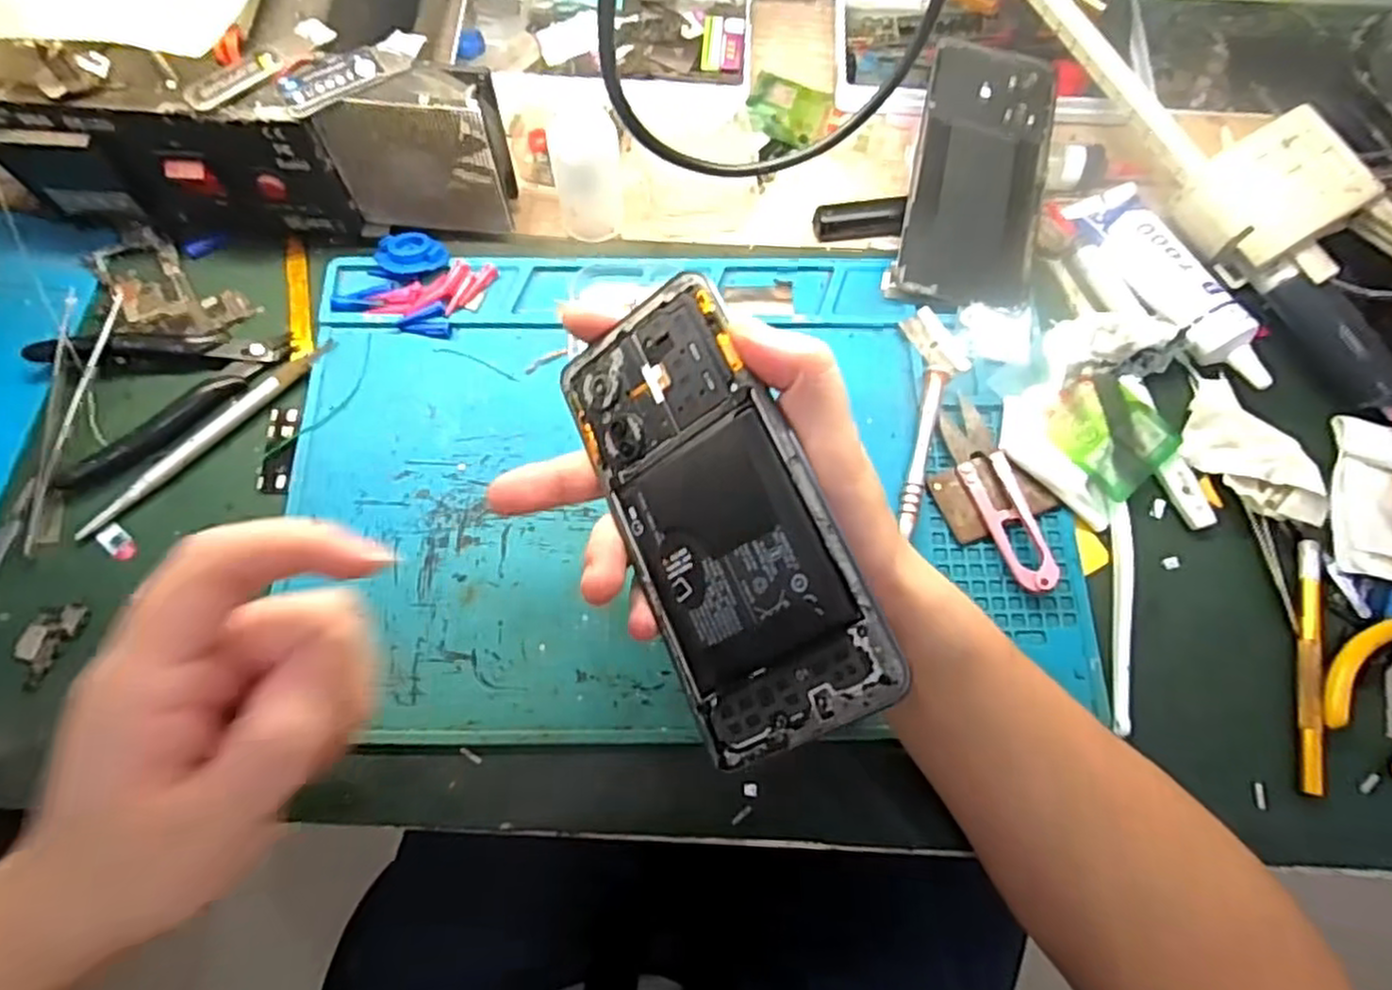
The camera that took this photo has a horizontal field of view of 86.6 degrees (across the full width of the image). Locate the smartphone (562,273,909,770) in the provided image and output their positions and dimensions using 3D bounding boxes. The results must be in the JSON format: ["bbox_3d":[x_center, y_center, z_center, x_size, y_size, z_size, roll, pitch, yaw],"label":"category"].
[{"bbox_3d":[0.004,0.005,0.247,0.069,0.004,0.156,-32,71,24],"label":"smartphone"}]

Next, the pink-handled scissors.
[{"bbox_3d":[0.145,-0.001,0.355,0.022,0.014,0.098,-16,74,-6],"label":"pink-handled scissors"}]

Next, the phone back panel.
[{"bbox_3d":[0.154,-0.177,0.403,0.072,0.005,0.156,12,80,-3],"label":"phone back panel"}]

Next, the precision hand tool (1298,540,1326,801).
[{"bbox_3d":[0.279,0.075,0.334,0.009,0.007,0.114,15,73,4],"label":"precision hand tool"}]

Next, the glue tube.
[{"bbox_3d":[0.256,-0.116,0.387,0.043,0.020,0.134,-26,75,-8],"label":"glue tube"}]

